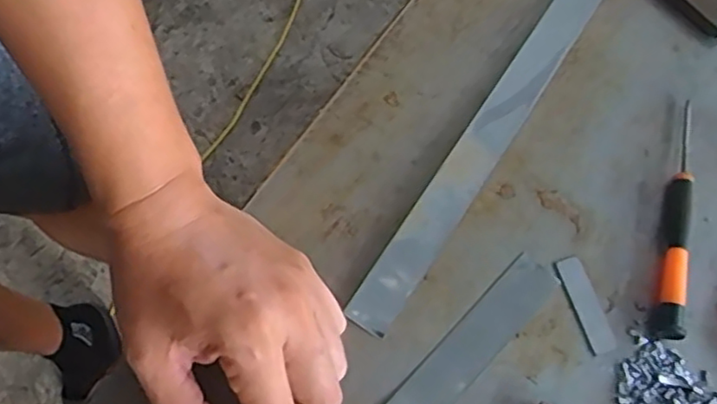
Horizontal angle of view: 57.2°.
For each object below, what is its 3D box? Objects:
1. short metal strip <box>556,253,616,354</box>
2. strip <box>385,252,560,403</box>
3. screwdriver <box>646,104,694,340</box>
[{"bbox_3d":[0.123,0.054,0.353,0.014,0.004,0.052,-17,71,-7],"label":"short metal strip"},{"bbox_3d":[0.055,0.079,0.343,0.026,0.004,0.127,42,75,13],"label":"strip"},{"bbox_3d":[0.179,0.007,0.365,0.013,0.014,0.142,16,70,5],"label":"screwdriver"}]

